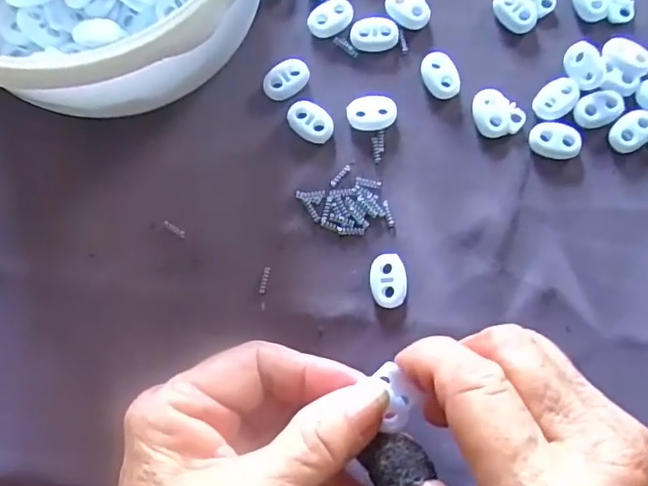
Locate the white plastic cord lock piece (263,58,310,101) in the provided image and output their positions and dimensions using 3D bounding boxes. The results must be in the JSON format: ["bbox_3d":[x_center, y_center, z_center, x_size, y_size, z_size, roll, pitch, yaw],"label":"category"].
[{"bbox_3d":[-0.017,-0.076,0.269,0.023,0.004,0.016,-34,81,-5],"label":"white plastic cord lock piece"}]

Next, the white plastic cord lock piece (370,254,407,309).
[{"bbox_3d":[0.028,0.016,0.248,0.015,0.005,0.023,-2,80,0],"label":"white plastic cord lock piece"}]

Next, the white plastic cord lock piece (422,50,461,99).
[{"bbox_3d":[0.054,-0.077,0.269,0.015,0.004,0.023,-19,80,-3],"label":"white plastic cord lock piece"}]

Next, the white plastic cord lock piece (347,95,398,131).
[{"bbox_3d":[0.022,-0.059,0.267,0.022,0.004,0.017,-6,80,0],"label":"white plastic cord lock piece"}]

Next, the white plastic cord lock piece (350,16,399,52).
[{"bbox_3d":[0.024,-0.098,0.273,0.022,0.004,0.016,-5,80,0],"label":"white plastic cord lock piece"}]

